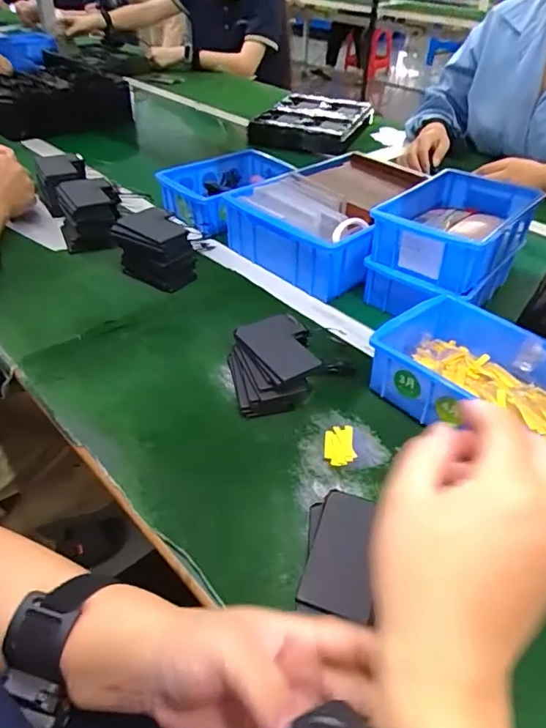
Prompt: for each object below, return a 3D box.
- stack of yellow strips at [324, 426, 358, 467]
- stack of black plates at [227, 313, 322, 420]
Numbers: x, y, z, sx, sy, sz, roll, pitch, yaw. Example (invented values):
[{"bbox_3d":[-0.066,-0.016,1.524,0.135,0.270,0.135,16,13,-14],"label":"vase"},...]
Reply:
[{"bbox_3d":[0.060,0.073,0.450,0.026,0.005,0.044,4,39,2],"label":"stack of yellow strips"},{"bbox_3d":[-0.001,0.000,0.498,0.077,0.050,0.101,-5,40,-10],"label":"stack of black plates"}]

